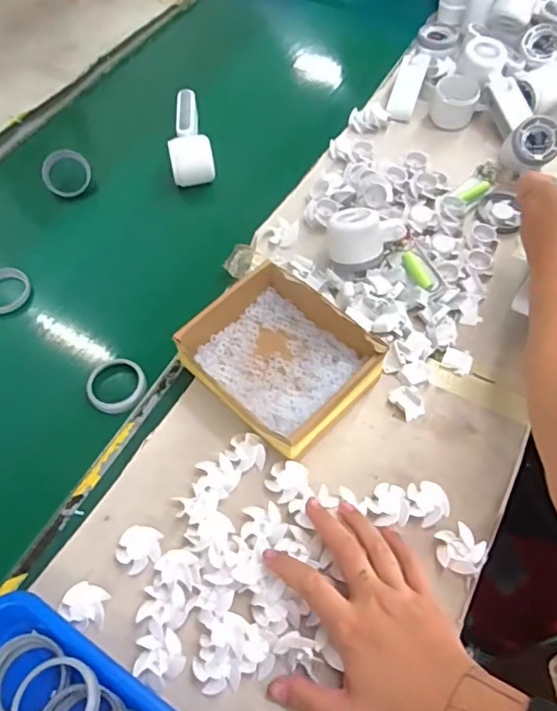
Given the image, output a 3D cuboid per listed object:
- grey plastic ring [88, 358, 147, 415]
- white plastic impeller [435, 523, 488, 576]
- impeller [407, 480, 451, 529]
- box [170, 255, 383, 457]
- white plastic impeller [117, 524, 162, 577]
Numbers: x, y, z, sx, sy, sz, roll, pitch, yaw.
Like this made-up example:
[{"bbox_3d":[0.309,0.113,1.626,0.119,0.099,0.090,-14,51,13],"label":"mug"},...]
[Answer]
[{"bbox_3d":[-0.170,0.031,0.568,0.060,0.018,0.058,-1,57,2],"label":"grey plastic ring"},{"bbox_3d":[0.153,0.163,0.460,0.039,0.009,0.040,-1,57,2],"label":"white plastic impeller"},{"bbox_3d":[0.134,0.131,0.482,0.037,0.011,0.037,-13,58,-6],"label":"impeller"},{"bbox_3d":[0.003,-0.002,0.537,0.147,0.047,0.170,-40,64,-21],"label":"box"},{"bbox_3d":[-0.119,0.166,0.465,0.037,0.007,0.039,-1,57,2],"label":"white plastic impeller"}]

